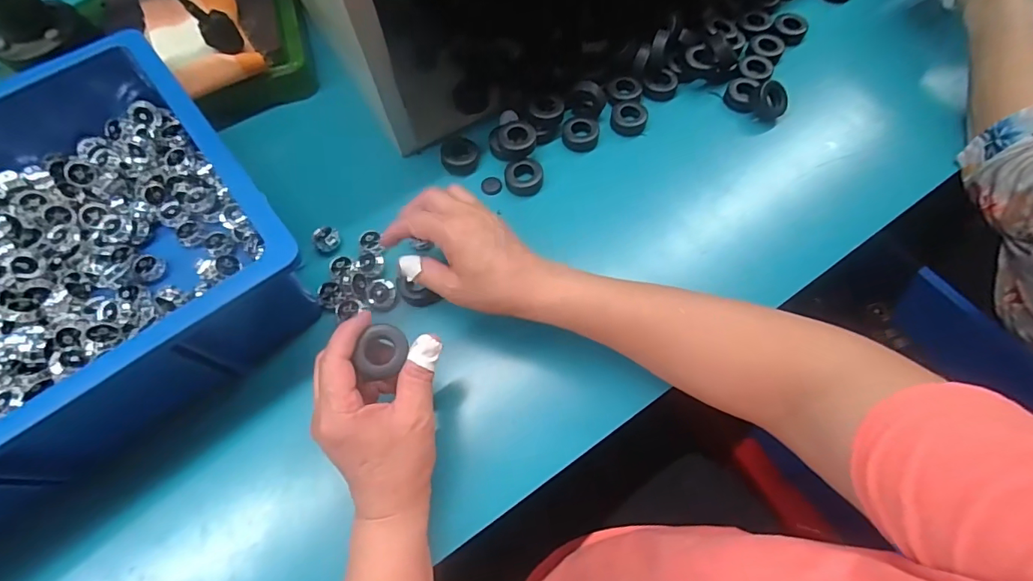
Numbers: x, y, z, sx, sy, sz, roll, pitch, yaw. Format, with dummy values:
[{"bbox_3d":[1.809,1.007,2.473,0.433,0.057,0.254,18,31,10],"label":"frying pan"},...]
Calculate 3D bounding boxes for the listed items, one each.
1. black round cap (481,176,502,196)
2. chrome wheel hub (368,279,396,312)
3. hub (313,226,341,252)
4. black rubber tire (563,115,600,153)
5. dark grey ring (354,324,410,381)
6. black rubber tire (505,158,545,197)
[{"bbox_3d":[-0.025,-0.106,0.475,0.021,0.005,0.022,0,67,0],"label":"black round cap"},{"bbox_3d":[-0.117,0.003,0.409,0.024,0.010,0.027,-10,68,-5],"label":"chrome wheel hub"},{"bbox_3d":[-0.176,-0.048,0.436,0.018,0.015,0.022,41,73,15],"label":"hub"},{"bbox_3d":[0.067,-0.164,0.491,0.037,0.015,0.037,0,67,0],"label":"black rubber tire"},{"bbox_3d":[-0.094,0.043,0.327,0.030,0.012,0.038,5,68,2],"label":"dark grey ring"},{"bbox_3d":[0.008,-0.113,0.468,0.038,0.016,0.033,-5,68,-2],"label":"black rubber tire"}]

